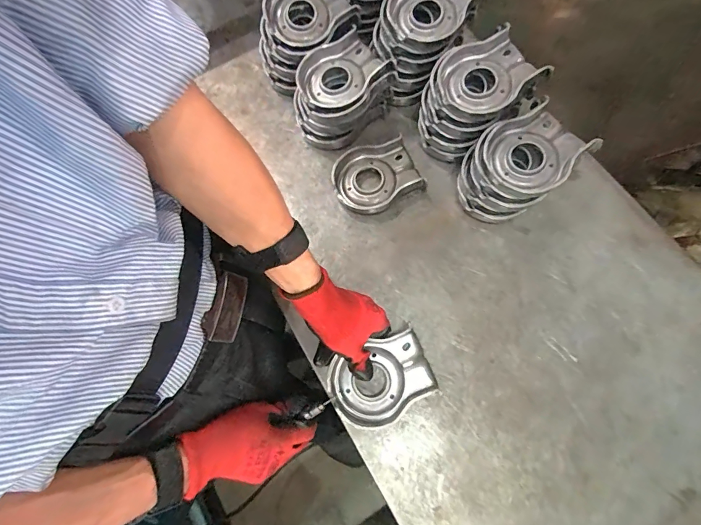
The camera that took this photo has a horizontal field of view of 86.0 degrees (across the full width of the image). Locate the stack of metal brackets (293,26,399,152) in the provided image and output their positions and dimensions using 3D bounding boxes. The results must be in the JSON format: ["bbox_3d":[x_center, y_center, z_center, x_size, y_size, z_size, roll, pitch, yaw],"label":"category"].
[{"bbox_3d":[-0.014,-0.246,0.556,0.139,0.089,0.117,-39,75,-10],"label":"stack of metal brackets"}]

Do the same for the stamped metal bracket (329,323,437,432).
[{"bbox_3d":[0.037,0.144,0.454,0.122,0.022,0.089,-21,72,-4],"label":"stamped metal bracket"}]

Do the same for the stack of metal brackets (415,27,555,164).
[{"bbox_3d":[0.168,-0.225,0.518,0.138,0.104,0.115,-43,75,-11],"label":"stack of metal brackets"}]

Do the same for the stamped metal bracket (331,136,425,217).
[{"bbox_3d":[0.035,-0.128,0.548,0.120,0.028,0.099,-19,72,-4],"label":"stamped metal bracket"}]

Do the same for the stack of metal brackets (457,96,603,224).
[{"bbox_3d":[0.218,-0.126,0.499,0.139,0.083,0.113,-38,75,-10],"label":"stack of metal brackets"}]

